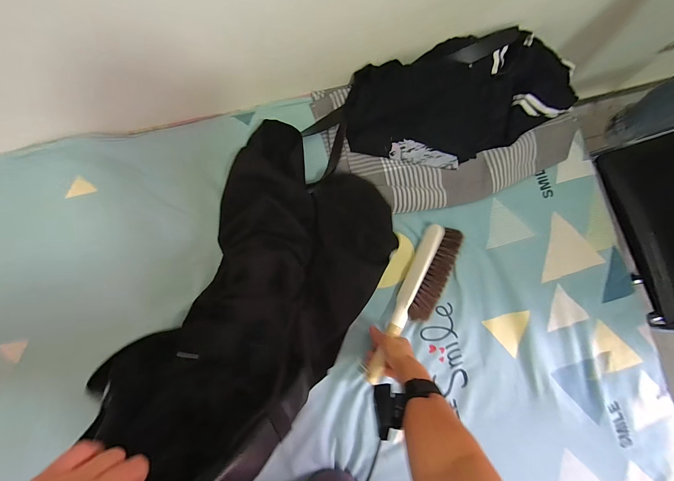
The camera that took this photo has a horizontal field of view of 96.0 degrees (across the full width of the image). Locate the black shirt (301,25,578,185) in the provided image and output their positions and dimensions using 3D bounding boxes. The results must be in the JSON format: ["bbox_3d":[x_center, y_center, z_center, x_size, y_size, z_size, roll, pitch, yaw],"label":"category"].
[{"bbox_3d":[0.233,-0.281,0.633,0.580,0.080,0.231,-16,85,-7],"label":"black shirt"}]

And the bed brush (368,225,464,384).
[{"bbox_3d":[0.160,0.129,0.618,0.092,0.037,0.354,30,83,-2],"label":"bed brush"}]

